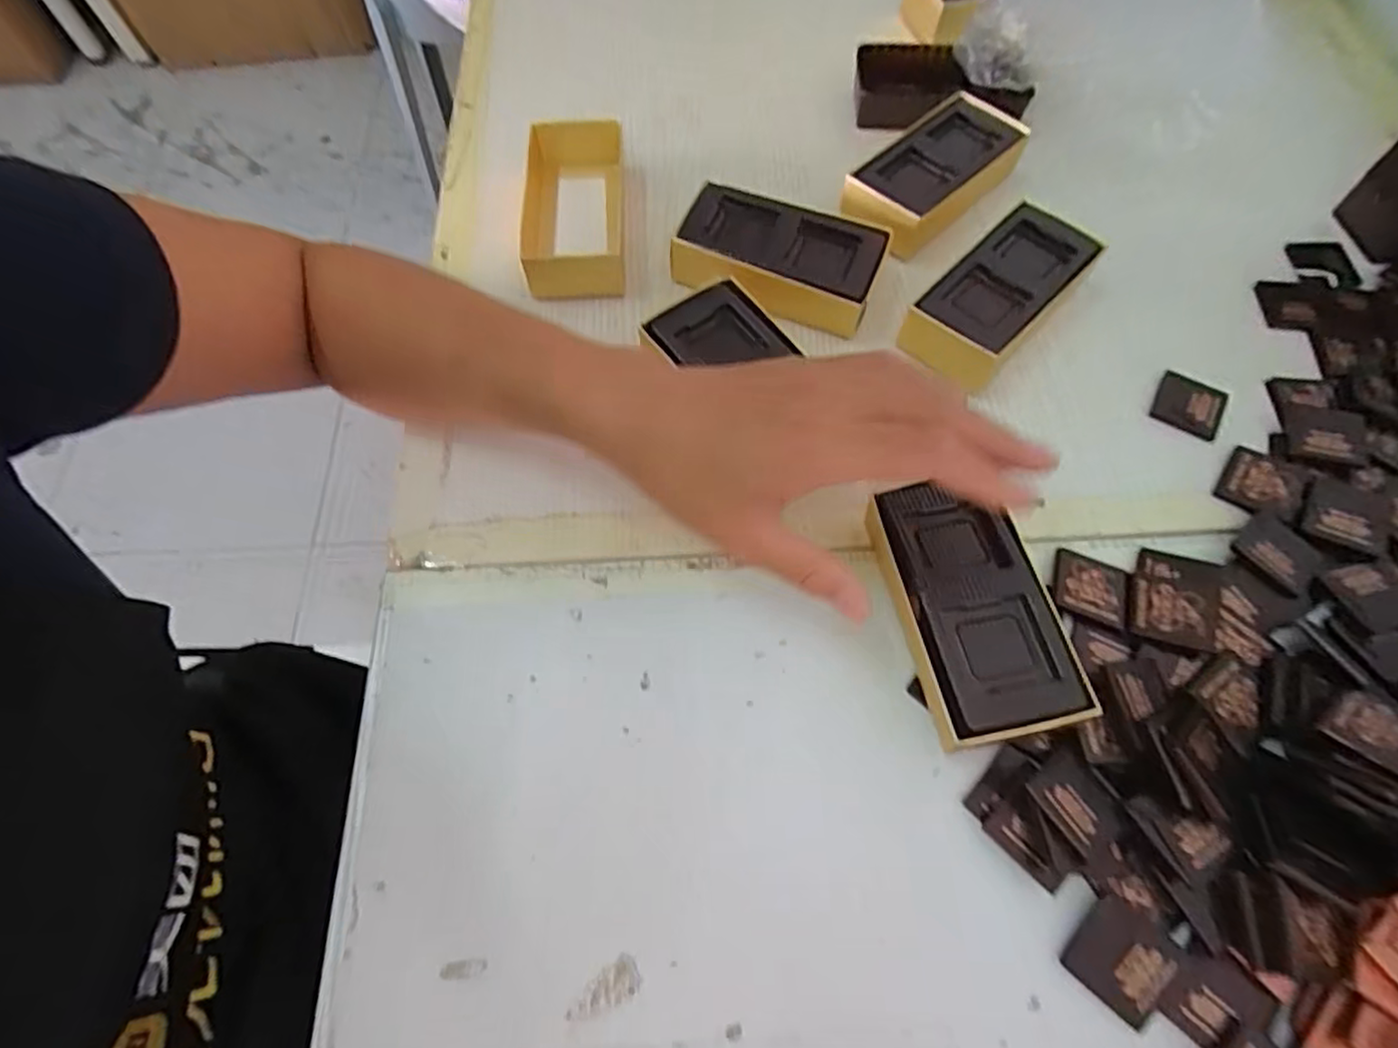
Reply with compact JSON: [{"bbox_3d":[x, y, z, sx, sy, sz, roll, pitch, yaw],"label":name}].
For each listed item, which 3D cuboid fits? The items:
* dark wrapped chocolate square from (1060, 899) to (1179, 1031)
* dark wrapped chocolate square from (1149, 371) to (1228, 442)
[{"bbox_3d":[0.159,0.164,0.247,0.032,0.004,0.032,39,71,16],"label":"dark wrapped chocolate square"},{"bbox_3d":[0.263,-0.064,0.351,0.033,0.004,0.034,31,69,13],"label":"dark wrapped chocolate square"}]

